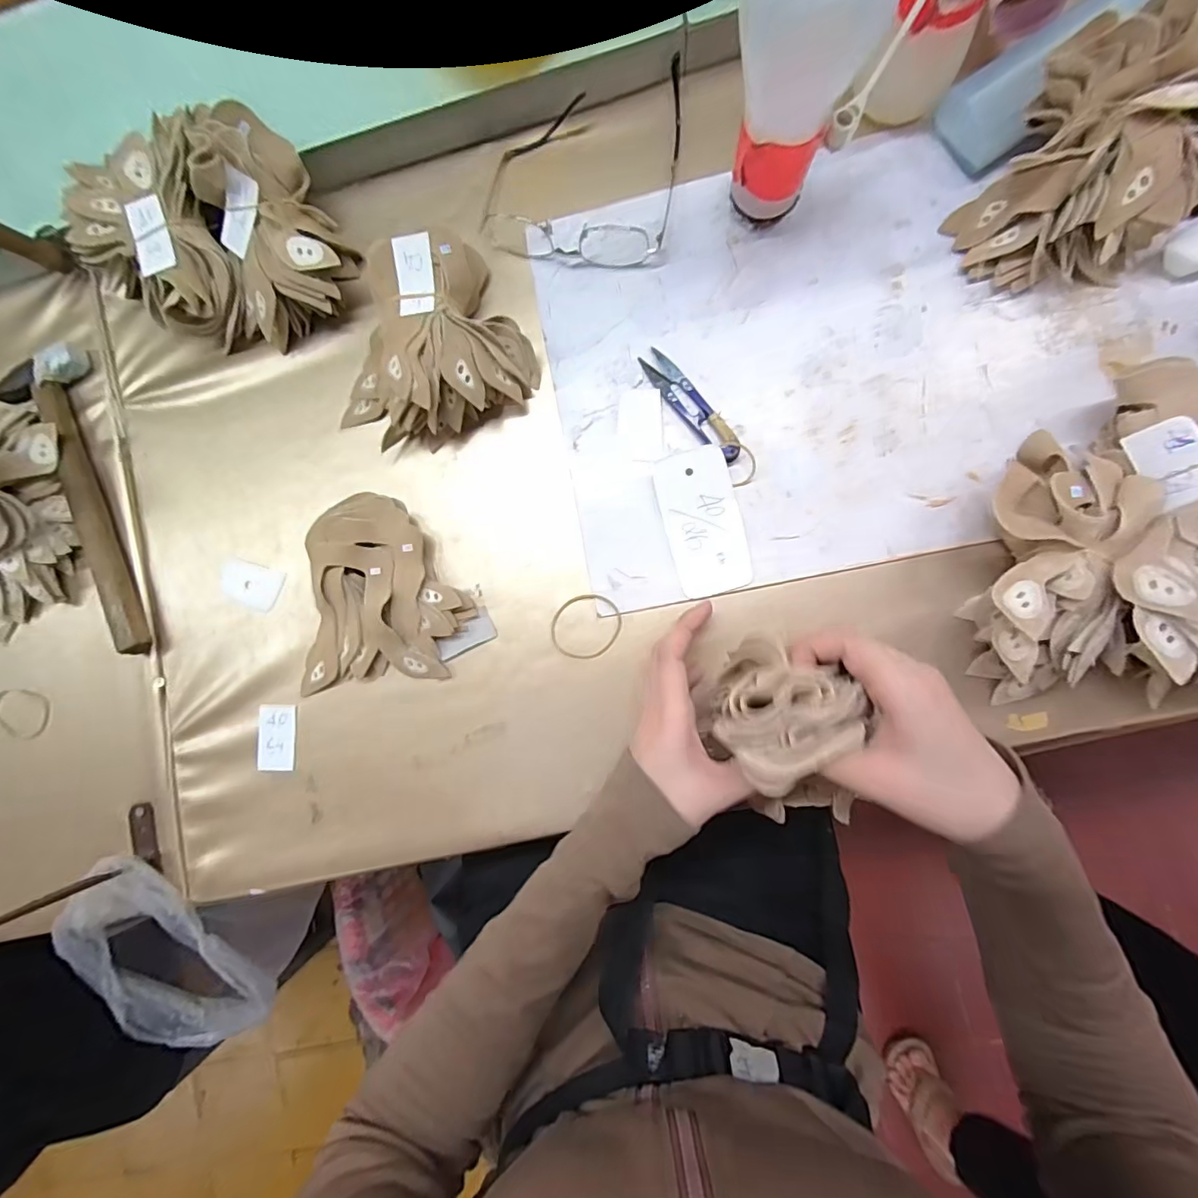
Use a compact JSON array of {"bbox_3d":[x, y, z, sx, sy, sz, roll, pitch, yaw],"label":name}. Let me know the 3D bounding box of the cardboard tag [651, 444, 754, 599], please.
[{"bbox_3d":[0.074,-0.055,0.388,0.052,0.004,0.103,-14,90,6],"label":"cardboard tag"}]

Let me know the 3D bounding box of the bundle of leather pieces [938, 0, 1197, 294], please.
[{"bbox_3d":[0.313,-0.269,0.331,0.116,0.095,0.124,0,88,6],"label":"bundle of leather pieces"}]

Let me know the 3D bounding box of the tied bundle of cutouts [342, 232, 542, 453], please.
[{"bbox_3d":[-0.135,-0.185,0.396,0.152,0.051,0.130,-23,86,5],"label":"tied bundle of cutouts"}]

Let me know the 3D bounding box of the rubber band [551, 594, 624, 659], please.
[{"bbox_3d":[-0.010,0.020,0.397,0.052,0.004,0.047,-7,87,6],"label":"rubber band"}]

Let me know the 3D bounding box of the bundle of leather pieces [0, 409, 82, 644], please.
[{"bbox_3d":[-0.486,-0.066,0.415,0.117,0.082,0.183,-4,88,6],"label":"bundle of leather pieces"}]

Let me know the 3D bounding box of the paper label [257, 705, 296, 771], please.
[{"bbox_3d":[-0.251,0.108,0.421,0.028,0.004,0.049,0,86,-2],"label":"paper label"}]

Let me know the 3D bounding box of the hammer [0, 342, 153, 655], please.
[{"bbox_3d":[-0.427,-0.075,0.438,0.072,0.026,0.255,-15,86,5],"label":"hammer"}]

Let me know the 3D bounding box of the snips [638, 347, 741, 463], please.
[{"bbox_3d":[0.067,-0.141,0.396,0.023,0.006,0.101,-40,85,3],"label":"snips"}]

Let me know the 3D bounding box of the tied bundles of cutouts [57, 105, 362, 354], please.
[{"bbox_3d":[-0.293,-0.274,0.407,0.202,0.077,0.137,17,90,6],"label":"tied bundles of cutouts"}]

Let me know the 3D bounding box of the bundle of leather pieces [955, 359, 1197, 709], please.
[{"bbox_3d":[0.352,-0.035,0.321,0.226,0.090,0.203,2,88,6],"label":"bundle of leather pieces"}]

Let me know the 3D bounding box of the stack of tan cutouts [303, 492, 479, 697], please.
[{"bbox_3d":[-0.159,-0.004,0.406,0.125,0.020,0.141,2,88,6],"label":"stack of tan cutouts"}]

